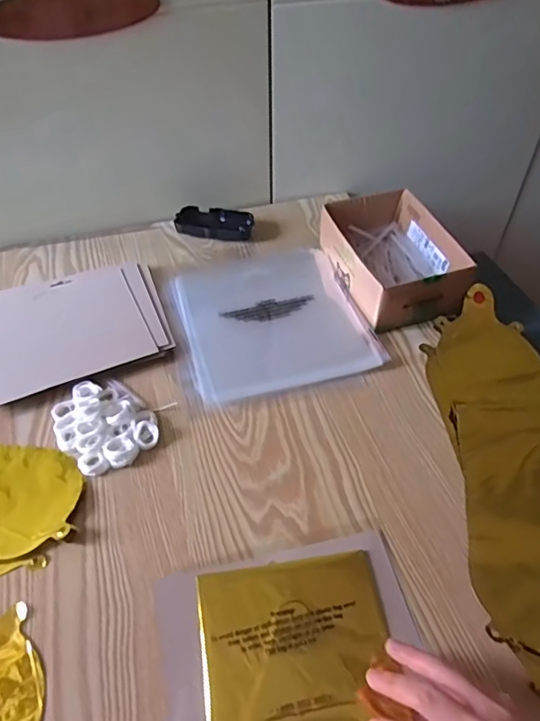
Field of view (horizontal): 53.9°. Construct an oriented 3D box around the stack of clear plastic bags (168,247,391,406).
[{"bbox_3d":[-0.001,-0.057,0.644,0.211,0.008,0.227,-12,49,-10],"label":"stack of clear plastic bags"}]

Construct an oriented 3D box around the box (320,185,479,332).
[{"bbox_3d":[0.150,-0.129,0.666,0.130,0.065,0.190,-10,49,-8],"label":"box"}]

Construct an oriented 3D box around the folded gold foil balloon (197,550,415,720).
[{"bbox_3d":[0.021,0.219,0.405,0.141,0.010,0.131,-7,48,-6],"label":"folded gold foil balloon"}]

